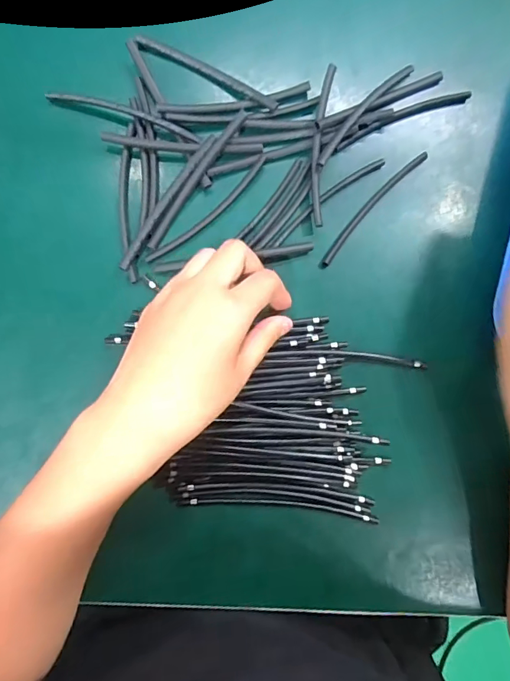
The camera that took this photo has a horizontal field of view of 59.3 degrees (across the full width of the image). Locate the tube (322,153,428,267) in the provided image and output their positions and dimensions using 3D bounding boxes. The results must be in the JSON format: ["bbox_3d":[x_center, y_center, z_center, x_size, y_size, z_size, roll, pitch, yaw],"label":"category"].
[{"bbox_3d":[0.087,-0.101,0.338,0.012,0.007,0.115,43,86,-2],"label":"tube"}]

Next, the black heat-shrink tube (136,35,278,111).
[{"bbox_3d":[-0.034,-0.198,0.329,0.111,0.008,0.010,27,87,-3],"label":"black heat-shrink tube"}]

